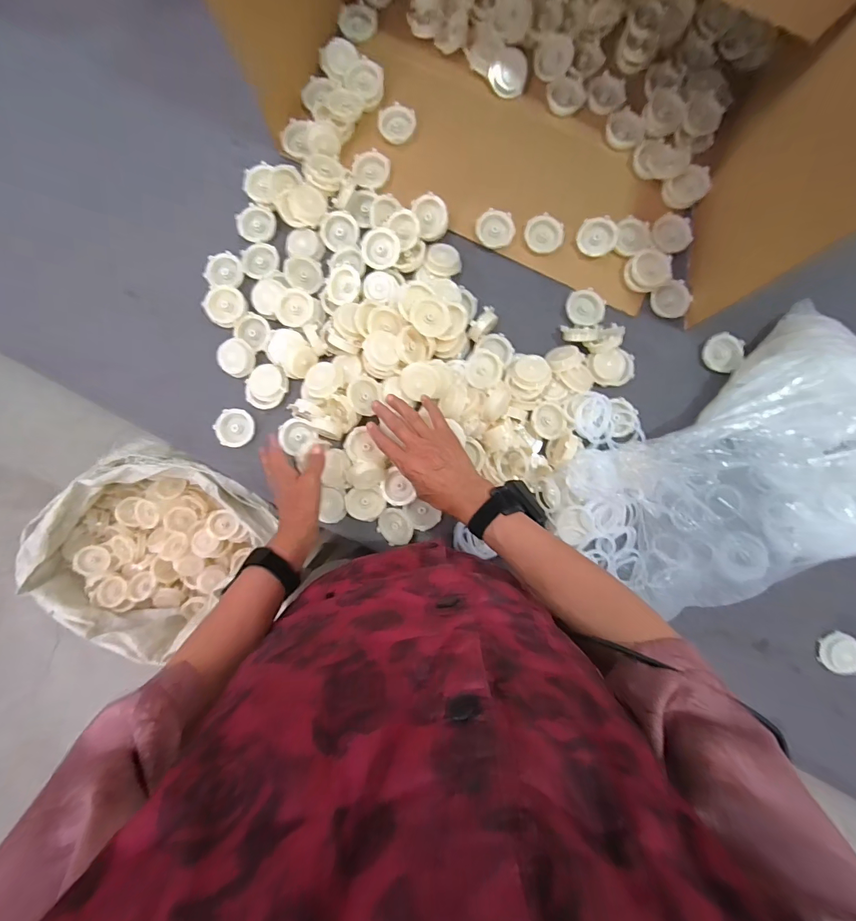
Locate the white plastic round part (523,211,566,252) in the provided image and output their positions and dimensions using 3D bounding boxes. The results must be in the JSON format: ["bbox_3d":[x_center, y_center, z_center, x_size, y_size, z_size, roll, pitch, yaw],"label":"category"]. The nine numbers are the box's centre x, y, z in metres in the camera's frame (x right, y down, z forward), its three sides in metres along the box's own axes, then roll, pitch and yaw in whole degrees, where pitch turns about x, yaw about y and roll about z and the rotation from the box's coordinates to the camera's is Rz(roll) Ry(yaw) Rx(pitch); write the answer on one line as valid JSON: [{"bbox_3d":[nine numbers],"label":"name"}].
[{"bbox_3d":[0.183,-0.357,0.650,0.059,0.010,0.056,13,102,3],"label":"white plastic round part"}]

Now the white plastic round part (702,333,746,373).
[{"bbox_3d":[0.469,-0.171,0.653,0.055,0.012,0.057,8,106,7],"label":"white plastic round part"}]

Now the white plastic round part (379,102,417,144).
[{"bbox_3d":[-0.050,-0.536,0.654,0.056,0.011,0.053,0,89,1],"label":"white plastic round part"}]

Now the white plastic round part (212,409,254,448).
[{"bbox_3d":[-0.298,-0.050,0.634,0.056,0.020,0.057,0,89,1],"label":"white plastic round part"}]

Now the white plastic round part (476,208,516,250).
[{"bbox_3d":[0.106,-0.364,0.648,0.060,0.022,0.053,-2,89,1],"label":"white plastic round part"}]

